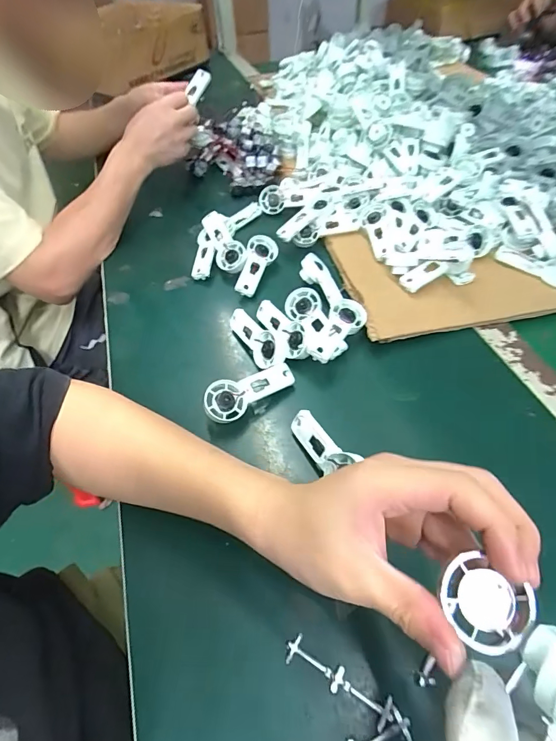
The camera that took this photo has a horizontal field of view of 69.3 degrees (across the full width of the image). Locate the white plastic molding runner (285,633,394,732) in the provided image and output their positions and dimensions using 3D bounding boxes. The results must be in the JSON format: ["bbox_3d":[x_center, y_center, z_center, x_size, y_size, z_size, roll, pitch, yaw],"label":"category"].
[{"bbox_3d":[0.038,0.198,0.258,0.073,0.004,0.017,24,56,21],"label":"white plastic molding runner"}]

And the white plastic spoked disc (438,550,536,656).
[{"bbox_3d":[0.089,0.099,0.174,0.035,0.006,0.038,2,70,-7],"label":"white plastic spoked disc"}]

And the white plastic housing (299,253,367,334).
[{"bbox_3d":[0.060,-0.091,0.471,0.036,0.020,0.130,-20,52,-13],"label":"white plastic housing"}]

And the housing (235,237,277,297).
[{"bbox_3d":[-0.030,-0.137,0.520,0.037,0.013,0.094,27,64,-11],"label":"housing"}]

